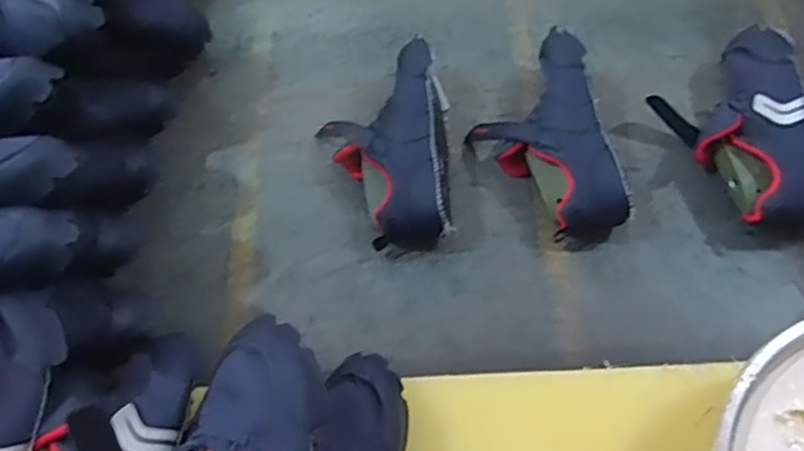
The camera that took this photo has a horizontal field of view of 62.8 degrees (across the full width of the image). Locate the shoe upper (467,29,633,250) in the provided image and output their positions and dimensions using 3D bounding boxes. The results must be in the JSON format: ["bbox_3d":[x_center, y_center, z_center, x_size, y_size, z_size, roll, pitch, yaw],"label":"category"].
[{"bbox_3d":[0.163,-0.107,0.791,0.139,0.080,0.261,-9,63,-3],"label":"shoe upper"}]

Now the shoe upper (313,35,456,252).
[{"bbox_3d":[-0.021,-0.102,0.789,0.158,0.076,0.261,0,63,1],"label":"shoe upper"}]

